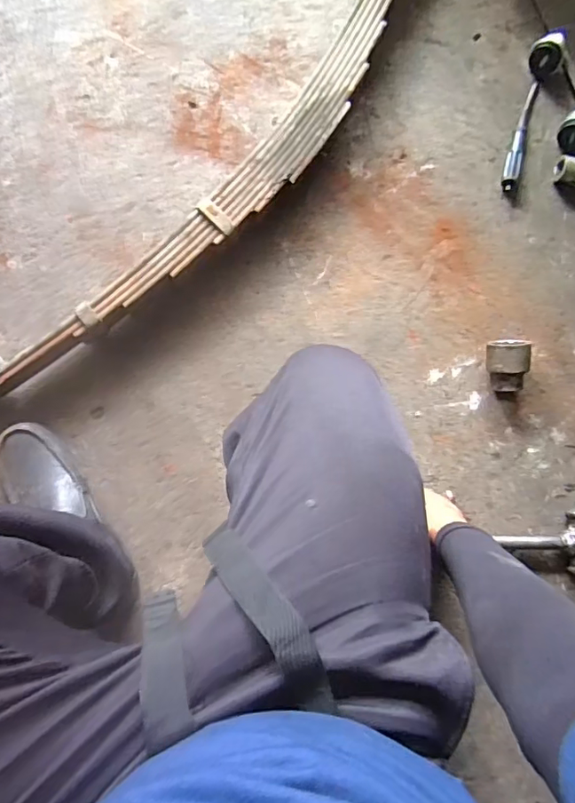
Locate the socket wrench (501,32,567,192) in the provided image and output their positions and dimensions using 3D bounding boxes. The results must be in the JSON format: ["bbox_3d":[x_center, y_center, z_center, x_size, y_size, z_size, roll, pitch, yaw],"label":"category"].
[{"bbox_3d":[0.393,-0.474,0.849,0.057,0.034,0.269,19,84,-4],"label":"socket wrench"}]

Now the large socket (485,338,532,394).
[{"bbox_3d":[0.342,-0.056,0.806,0.060,0.068,0.079,-5,86,-6],"label":"large socket"}]

